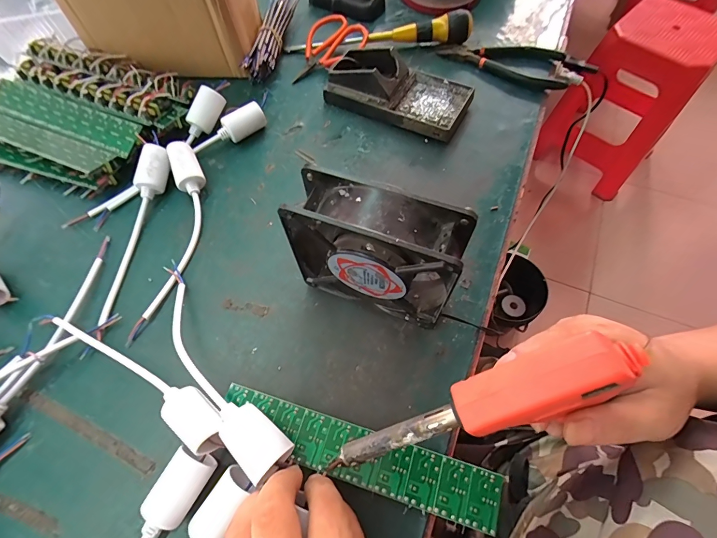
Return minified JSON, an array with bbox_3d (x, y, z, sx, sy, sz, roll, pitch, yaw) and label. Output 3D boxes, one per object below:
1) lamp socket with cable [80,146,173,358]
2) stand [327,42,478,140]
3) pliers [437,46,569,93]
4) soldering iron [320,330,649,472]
[{"bbox_3d":[-0.218,-0.028,0.338,0.026,0.033,0.205,5,63,5],"label":"lamp socket with cable"},{"bbox_3d":[0.047,-0.208,0.415,0.158,0.042,0.084,28,67,16],"label":"stand"},{"bbox_3d":[0.177,-0.256,0.451,0.151,0.015,0.063,15,64,10],"label":"pliers"},{"bbox_3d":[0.062,0.080,0.205,0.171,0.029,0.028,-31,61,22],"label":"soldering iron"}]

